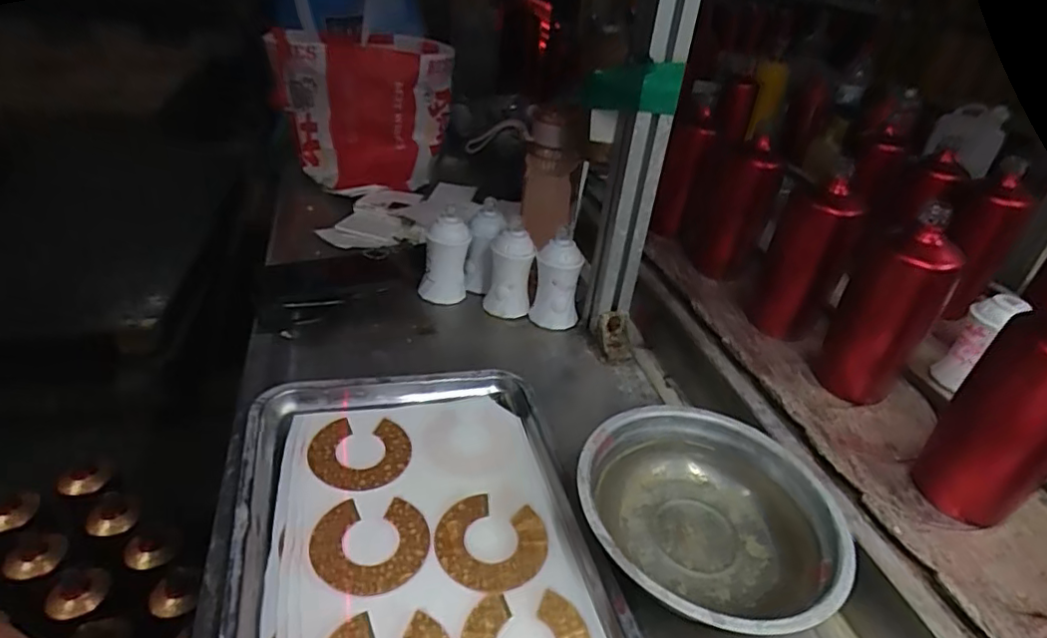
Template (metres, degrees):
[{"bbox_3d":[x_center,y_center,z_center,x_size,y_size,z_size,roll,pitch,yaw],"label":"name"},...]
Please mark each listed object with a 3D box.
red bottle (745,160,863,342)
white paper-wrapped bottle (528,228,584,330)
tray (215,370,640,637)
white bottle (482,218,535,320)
[{"bbox_3d":[0.325,-0.078,0.674,0.082,0.183,0.062,14,40,23],"label":"red bottle"},{"bbox_3d":[0.040,-0.043,0.699,0.054,0.113,0.048,4,33,-4],"label":"white paper-wrapped bottle"},{"bbox_3d":[-0.075,0.158,0.437,0.253,0.032,0.334,-12,37,-11],"label":"tray"},{"bbox_3d":[-0.017,-0.055,0.714,0.055,0.111,0.046,9,33,3],"label":"white bottle"}]

